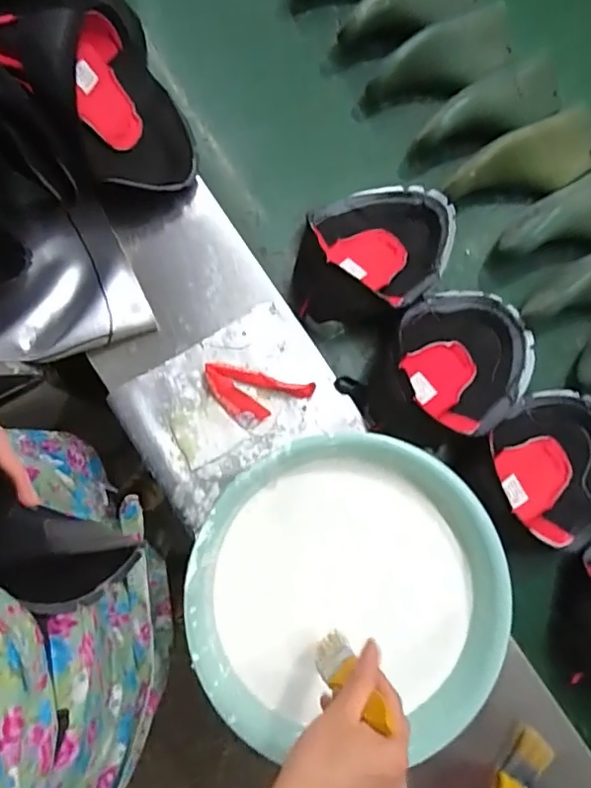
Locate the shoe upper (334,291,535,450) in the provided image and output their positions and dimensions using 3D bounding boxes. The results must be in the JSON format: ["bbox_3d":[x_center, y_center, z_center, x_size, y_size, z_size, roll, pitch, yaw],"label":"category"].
[{"bbox_3d":[0.185,-0.037,0.700,0.237,0.119,0.175,-42,87,-8],"label":"shoe upper"}]

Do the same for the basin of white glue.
[{"bbox_3d":[0.054,0.191,0.582,0.298,0.118,0.282,1,82,-4],"label":"basin of white glue"}]

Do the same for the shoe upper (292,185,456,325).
[{"bbox_3d":[0.101,-0.186,0.706,0.185,0.081,0.211,10,82,-3],"label":"shoe upper"}]

